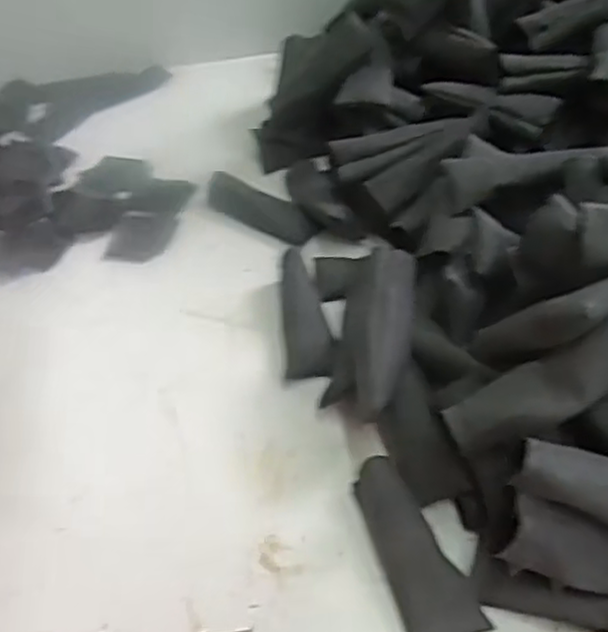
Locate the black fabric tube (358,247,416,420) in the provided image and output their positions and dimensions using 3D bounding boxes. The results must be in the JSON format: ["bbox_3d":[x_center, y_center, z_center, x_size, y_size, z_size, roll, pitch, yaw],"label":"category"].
[{"bbox_3d":[0.050,0.010,0.444,0.028,0.018,0.106,6,68,10],"label":"black fabric tube"}]

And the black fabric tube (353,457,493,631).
[{"bbox_3d":[0.060,0.125,0.406,0.039,0.026,0.100,-16,48,-10],"label":"black fabric tube"}]

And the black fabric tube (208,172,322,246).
[{"bbox_3d":[-0.040,-0.090,0.623,0.114,0.018,0.027,29,55,28],"label":"black fabric tube"}]

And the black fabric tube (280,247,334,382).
[{"bbox_3d":[0.001,-0.004,0.537,0.033,0.026,0.106,-5,47,0],"label":"black fabric tube"}]

